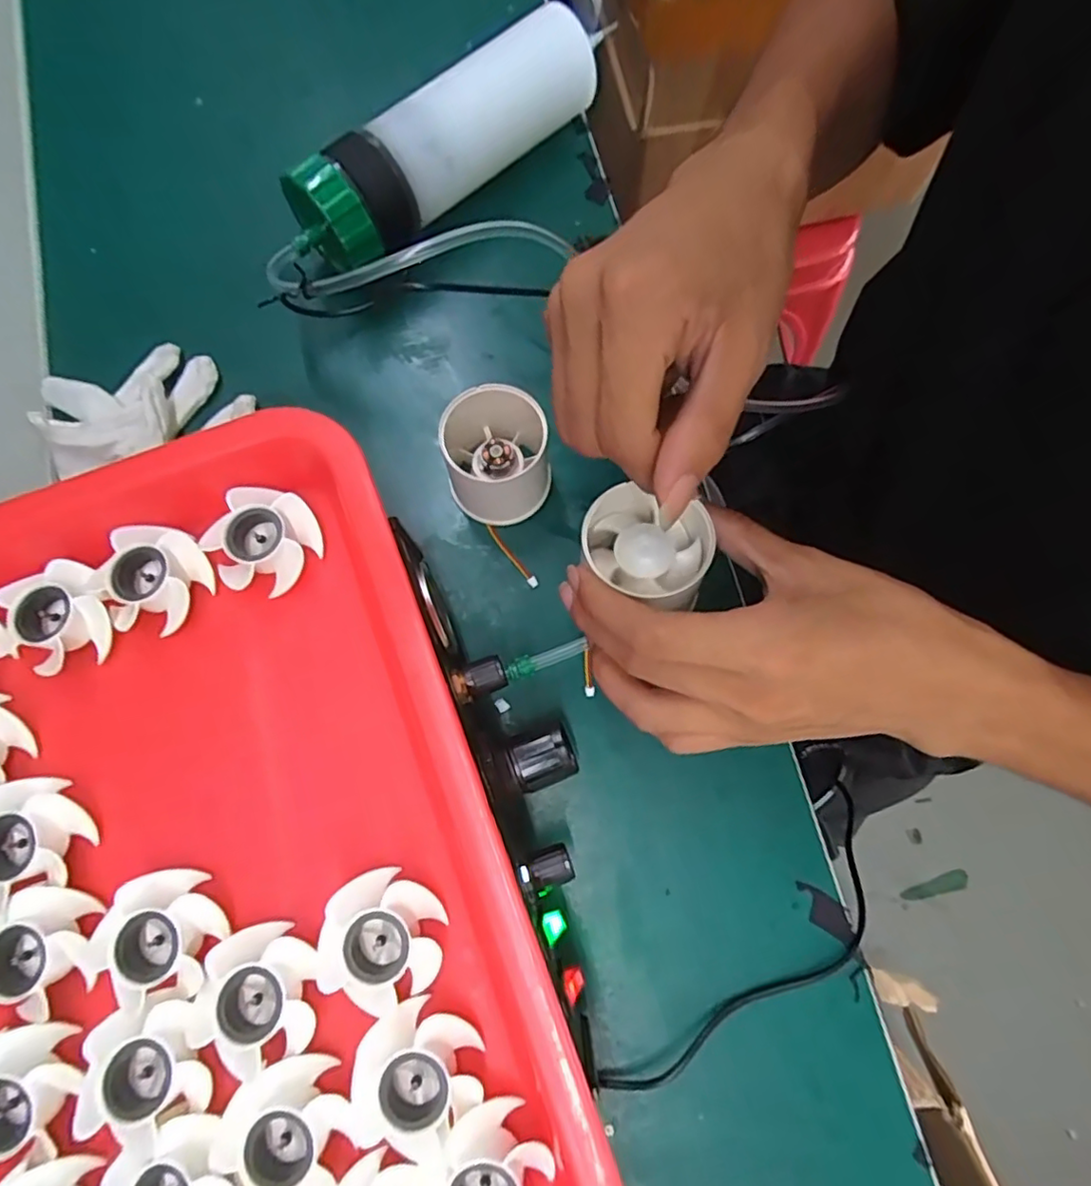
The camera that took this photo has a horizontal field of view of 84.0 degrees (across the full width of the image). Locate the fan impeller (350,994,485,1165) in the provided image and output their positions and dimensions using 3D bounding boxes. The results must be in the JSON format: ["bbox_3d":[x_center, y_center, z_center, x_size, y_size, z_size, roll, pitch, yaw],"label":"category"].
[{"bbox_3d":[-0.044,0.166,0.207,0.040,0.015,0.041,0,78,2],"label":"fan impeller"}]

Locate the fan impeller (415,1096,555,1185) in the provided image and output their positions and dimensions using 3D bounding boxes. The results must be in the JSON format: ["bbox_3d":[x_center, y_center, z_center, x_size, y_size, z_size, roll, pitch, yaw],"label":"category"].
[{"bbox_3d":[-0.019,0.194,0.200,0.040,0.017,0.039,0,78,2],"label":"fan impeller"}]

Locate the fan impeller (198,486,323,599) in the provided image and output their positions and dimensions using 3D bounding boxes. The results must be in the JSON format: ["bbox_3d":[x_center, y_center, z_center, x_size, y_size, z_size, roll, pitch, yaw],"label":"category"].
[{"bbox_3d":[-0.116,-0.022,0.248,0.039,0.016,0.042,0,78,2],"label":"fan impeller"}]

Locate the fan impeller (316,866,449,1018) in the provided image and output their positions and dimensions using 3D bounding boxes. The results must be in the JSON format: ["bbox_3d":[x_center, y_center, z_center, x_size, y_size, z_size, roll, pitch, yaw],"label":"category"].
[{"bbox_3d":[-0.058,0.124,0.216,0.042,0.016,0.043,0,78,2],"label":"fan impeller"}]

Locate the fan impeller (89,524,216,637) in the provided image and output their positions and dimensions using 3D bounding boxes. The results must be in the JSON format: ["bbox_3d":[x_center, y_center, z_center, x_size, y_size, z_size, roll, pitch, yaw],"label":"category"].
[{"bbox_3d":[-0.159,-0.006,0.245,0.043,0.015,0.042,0,78,2],"label":"fan impeller"}]

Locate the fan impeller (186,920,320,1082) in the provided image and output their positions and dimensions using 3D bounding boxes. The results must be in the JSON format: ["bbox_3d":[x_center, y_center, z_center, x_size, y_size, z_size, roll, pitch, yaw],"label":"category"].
[{"bbox_3d":[-0.099,0.141,0.211,0.042,0.016,0.041,0,78,2],"label":"fan impeller"}]

